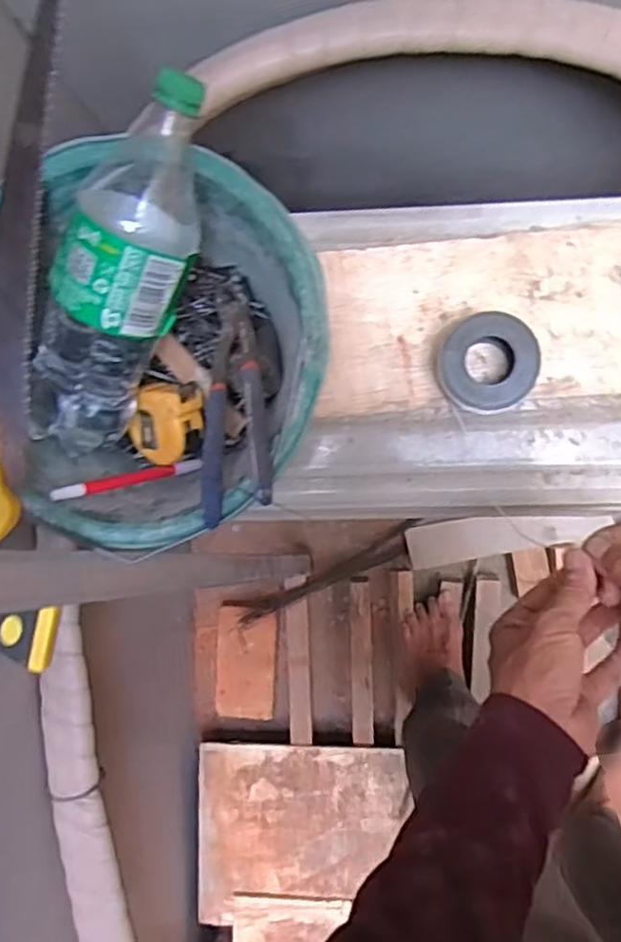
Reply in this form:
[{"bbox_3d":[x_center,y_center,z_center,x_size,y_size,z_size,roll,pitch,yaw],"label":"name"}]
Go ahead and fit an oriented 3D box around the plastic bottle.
[{"bbox_3d":[-0.139,-0.132,0.504,0.085,0.071,0.288,30,117,4],"label":"plastic bottle"}]

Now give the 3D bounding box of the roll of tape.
[{"bbox_3d":[0.155,-0.094,0.618,0.081,0.044,0.079,0,89,4],"label":"roll of tape"}]

